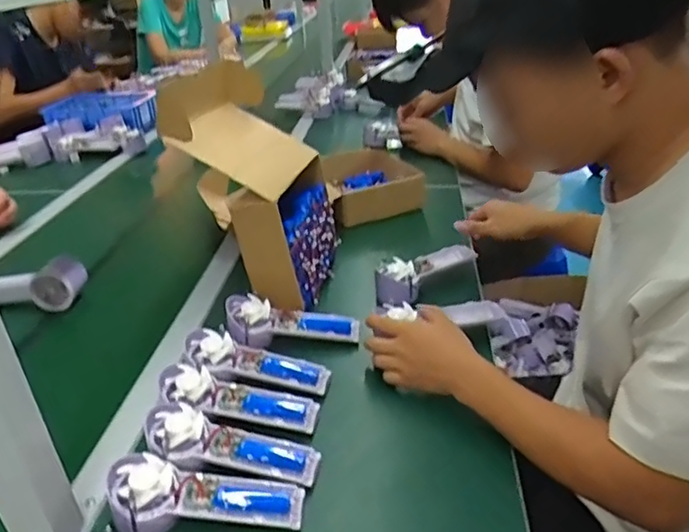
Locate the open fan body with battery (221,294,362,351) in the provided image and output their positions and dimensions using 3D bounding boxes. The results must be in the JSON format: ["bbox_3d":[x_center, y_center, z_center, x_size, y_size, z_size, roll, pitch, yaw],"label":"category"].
[{"bbox_3d":[-0.069,0.077,0.778,0.175,0.040,0.075,6,28,-7],"label":"open fan body with battery"}]

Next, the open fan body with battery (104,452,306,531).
[{"bbox_3d":[-0.126,0.216,0.538,0.175,0.049,0.058,8,29,-5],"label":"open fan body with battery"}]

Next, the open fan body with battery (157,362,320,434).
[{"bbox_3d":[-0.118,0.148,0.646,0.175,0.026,0.054,14,31,5],"label":"open fan body with battery"}]

